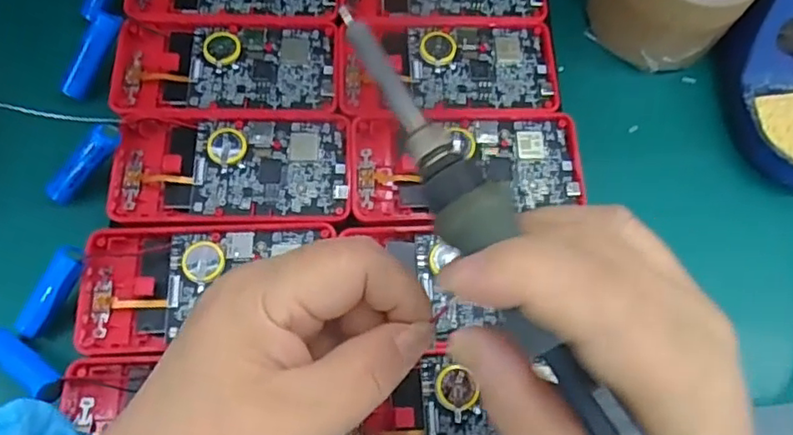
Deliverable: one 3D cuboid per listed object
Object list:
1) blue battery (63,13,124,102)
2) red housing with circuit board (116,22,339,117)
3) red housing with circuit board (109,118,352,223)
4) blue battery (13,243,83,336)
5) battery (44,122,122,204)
[{"bbox_3d":[-0.170,-0.090,0.342,0.009,0.011,0.051,30,96,9],"label":"blue battery"},{"bbox_3d":[-0.095,-0.083,0.345,0.121,0.011,0.058,-3,70,-3],"label":"red housing with circuit board"},{"bbox_3d":[-0.086,-0.025,0.323,0.121,0.012,0.058,0,70,-2],"label":"red housing with circuit board"},{"bbox_3d":[-0.167,0.036,0.294,0.013,0.013,0.052,40,104,12],"label":"blue battery"},{"bbox_3d":[-0.164,-0.027,0.320,0.051,0.012,0.013,-44,75,13],"label":"battery"}]

